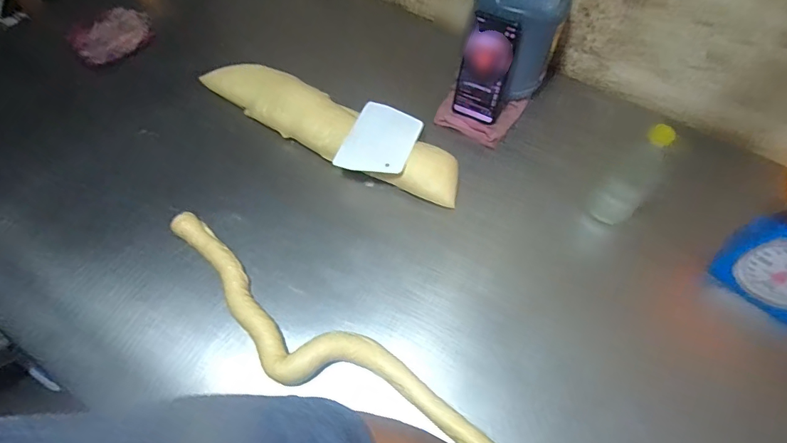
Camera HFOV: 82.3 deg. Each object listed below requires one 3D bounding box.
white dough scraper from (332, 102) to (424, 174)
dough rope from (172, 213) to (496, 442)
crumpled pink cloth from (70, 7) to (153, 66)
[{"bbox_3d":[-0.019,-0.128,0.706,0.104,0.010,0.135,18,63,12],"label":"white dough scraper"},{"bbox_3d":[0.026,0.236,0.524,0.845,0.033,0.098,31,66,17],"label":"dough rope"},{"bbox_3d":[-0.547,-0.365,0.884,0.146,0.029,0.113,-38,66,-18],"label":"crumpled pink cloth"}]

